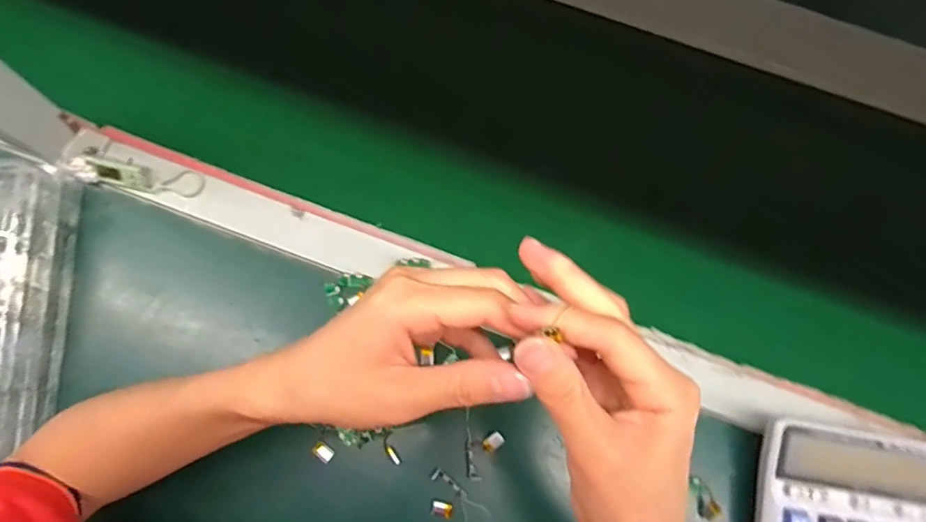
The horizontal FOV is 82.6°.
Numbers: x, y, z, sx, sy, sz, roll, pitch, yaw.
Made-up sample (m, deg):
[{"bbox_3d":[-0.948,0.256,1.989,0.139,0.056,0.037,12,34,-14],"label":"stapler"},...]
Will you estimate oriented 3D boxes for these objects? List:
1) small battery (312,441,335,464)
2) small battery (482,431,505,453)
[{"bbox_3d":[-0.107,0.146,0.403,0.016,0.004,0.011,37,75,7],"label":"small battery"},{"bbox_3d":[0.023,0.141,0.410,0.017,0.005,0.011,-28,78,-10],"label":"small battery"}]

